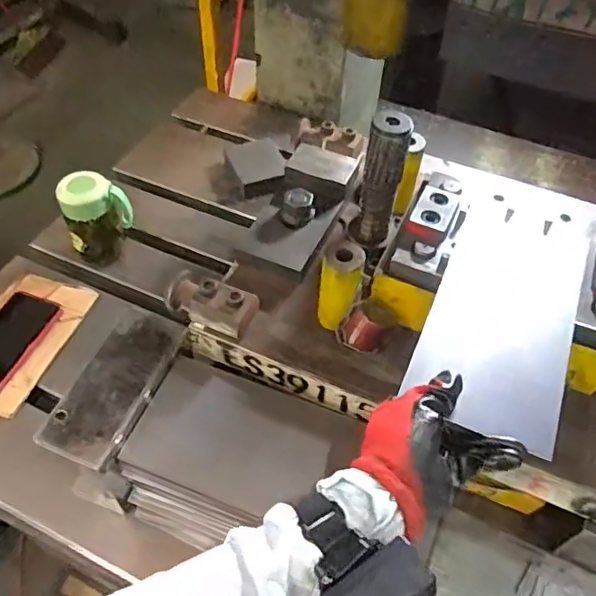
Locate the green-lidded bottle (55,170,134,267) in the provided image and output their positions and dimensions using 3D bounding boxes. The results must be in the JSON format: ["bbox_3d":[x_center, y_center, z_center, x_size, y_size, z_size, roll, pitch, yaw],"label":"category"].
[{"bbox_3d":[-0.273,-0.112,0.773,0.081,0.121,0.058,-8,51,-10],"label":"green-lidded bottle"}]

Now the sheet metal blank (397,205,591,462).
[{"bbox_3d":[0.187,0.011,0.507,0.121,0.008,0.248,20,53,14],"label":"sheet metal blank"}]

